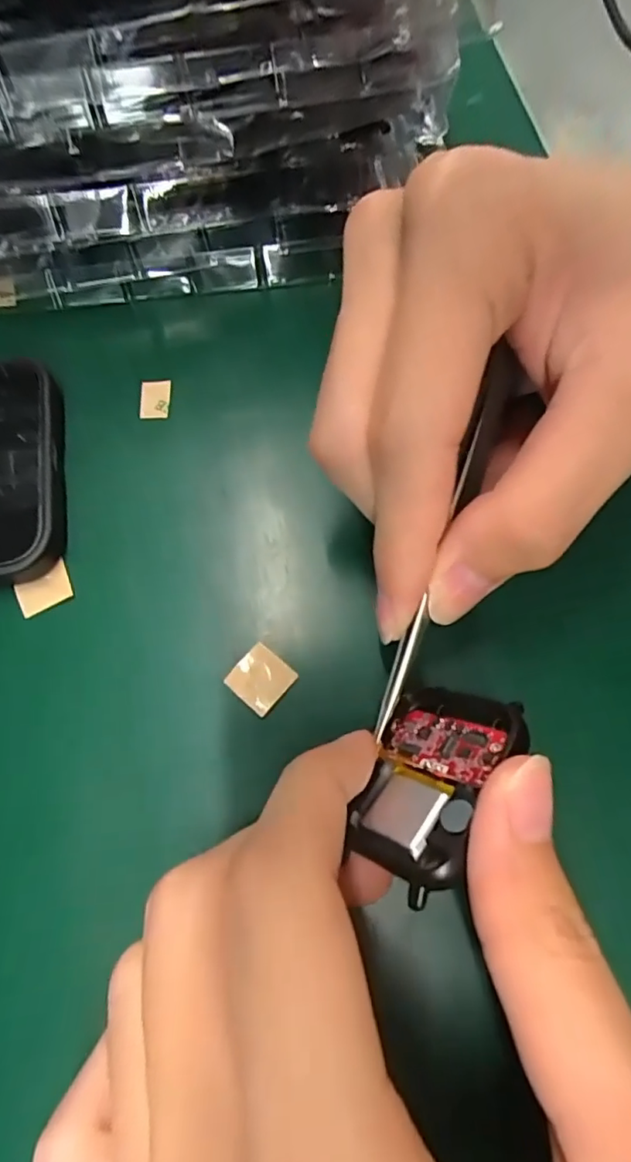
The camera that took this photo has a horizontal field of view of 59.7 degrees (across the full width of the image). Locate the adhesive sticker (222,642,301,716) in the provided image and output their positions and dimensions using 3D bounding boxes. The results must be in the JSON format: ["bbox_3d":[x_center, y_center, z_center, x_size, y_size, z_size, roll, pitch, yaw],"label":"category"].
[{"bbox_3d":[-0.015,0.026,0.150,0.015,0.004,0.015,38,74,16],"label":"adhesive sticker"}]

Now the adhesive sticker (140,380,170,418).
[{"bbox_3d":[-0.055,-0.063,0.188,0.010,0.004,0.015,-6,69,1],"label":"adhesive sticker"}]

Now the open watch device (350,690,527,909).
[{"bbox_3d":[0.025,0.042,0.125,0.046,0.036,0.008,-48,117,-25],"label":"open watch device"}]

